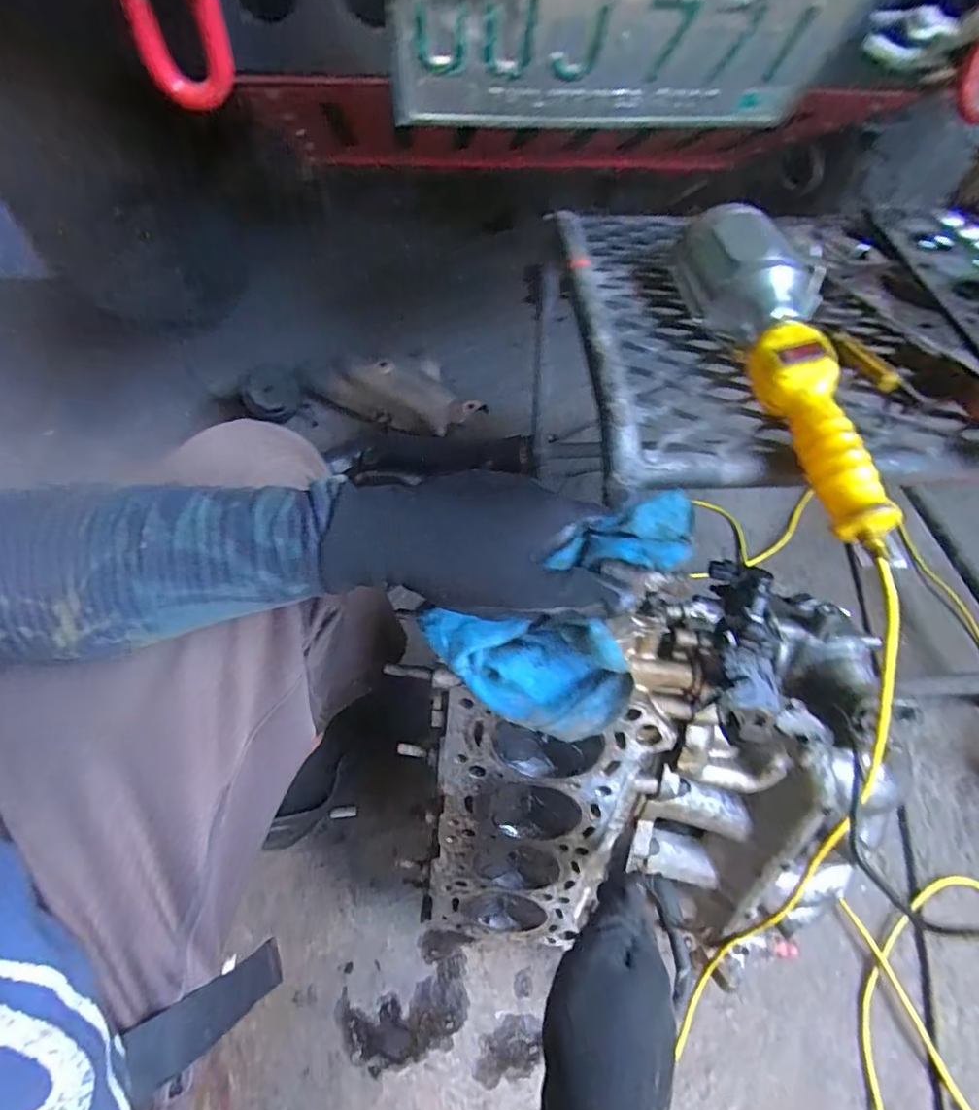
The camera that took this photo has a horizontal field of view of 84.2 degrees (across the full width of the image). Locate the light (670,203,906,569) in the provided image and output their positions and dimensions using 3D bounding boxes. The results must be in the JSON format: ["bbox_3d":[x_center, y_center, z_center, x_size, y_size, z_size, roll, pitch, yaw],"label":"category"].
[{"bbox_3d":[0.212,-0.138,0.384,0.069,0.060,0.301,-10,69,-10],"label":"light"}]

